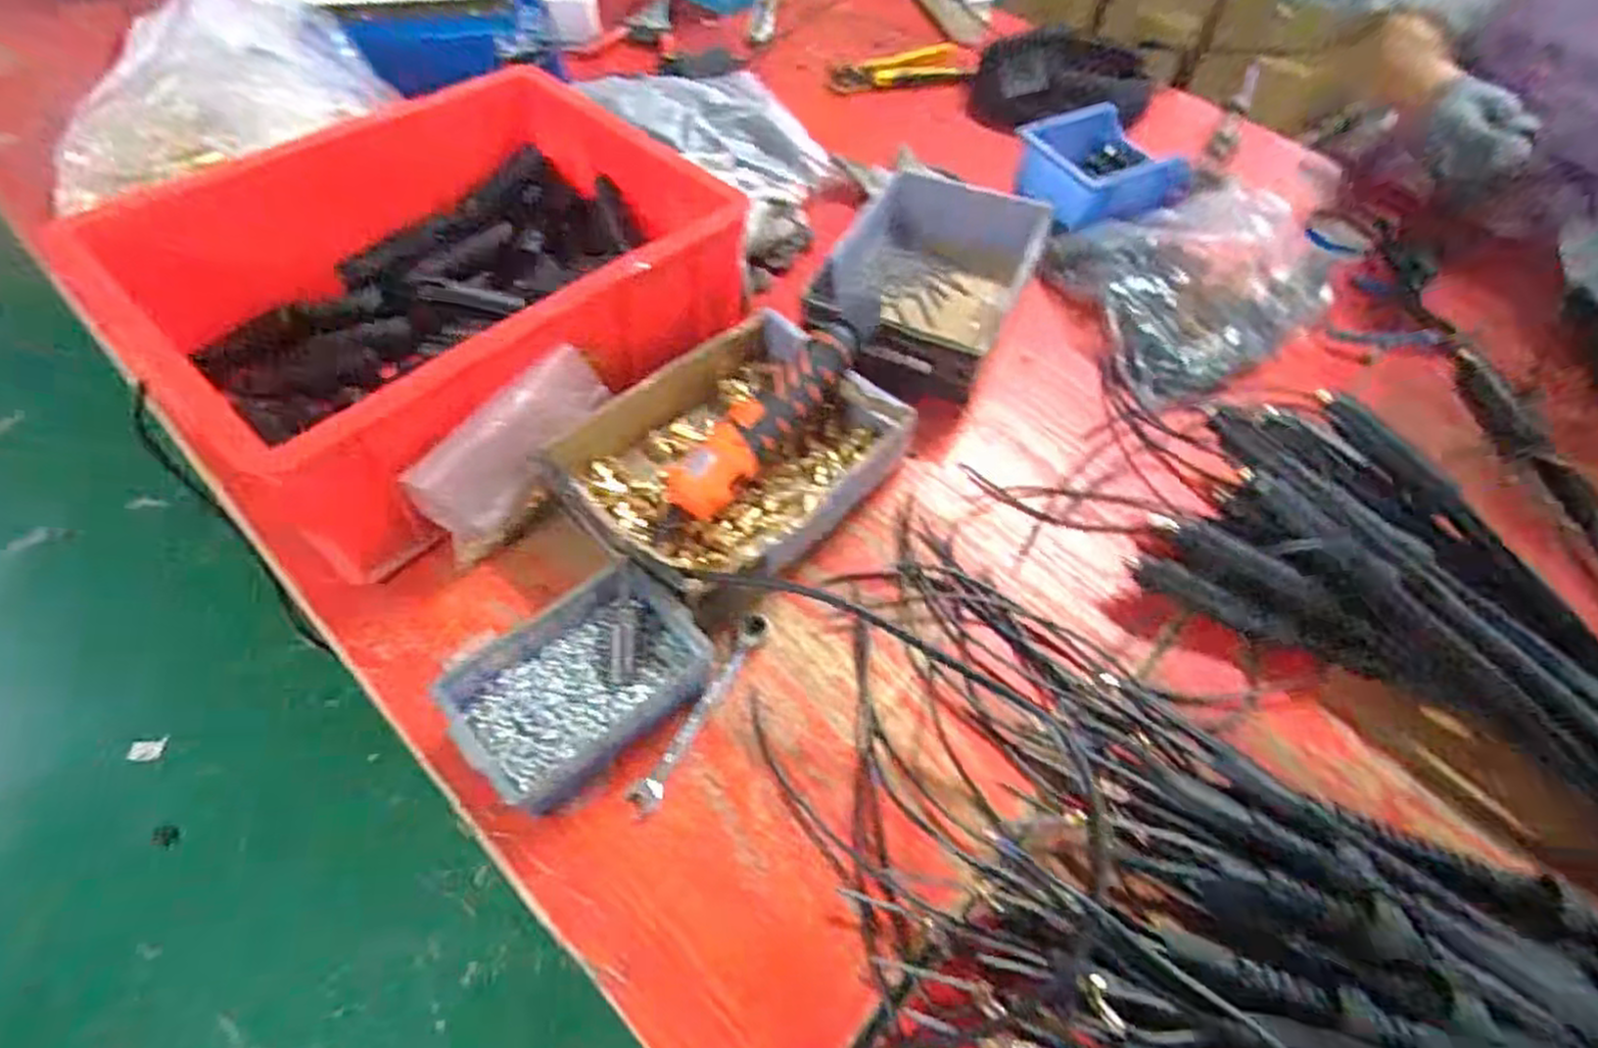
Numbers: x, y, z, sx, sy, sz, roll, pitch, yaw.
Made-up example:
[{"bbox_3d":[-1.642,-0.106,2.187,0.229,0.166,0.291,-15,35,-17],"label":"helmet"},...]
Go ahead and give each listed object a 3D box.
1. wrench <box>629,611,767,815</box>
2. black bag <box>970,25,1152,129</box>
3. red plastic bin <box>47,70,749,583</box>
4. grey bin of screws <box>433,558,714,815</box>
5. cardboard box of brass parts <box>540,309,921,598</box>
[{"bbox_3d":[-0.063,0.120,0.498,0.018,0.009,0.150,26,57,14],"label":"wrench"},{"bbox_3d":[0.359,-0.593,1.012,0.246,0.106,0.072,5,54,0],"label":"black bag"},{"bbox_3d":[-0.264,-0.188,0.622,0.277,0.140,0.388,35,59,19],"label":"red plastic bin"},{"bbox_3d":[-0.137,0.100,0.479,0.147,0.048,0.101,-35,64,-25],"label":"grey bin of screws"},{"bbox_3d":[-0.051,-0.049,0.585,0.175,0.064,0.238,38,61,21],"label":"cardboard box of brass parts"}]

